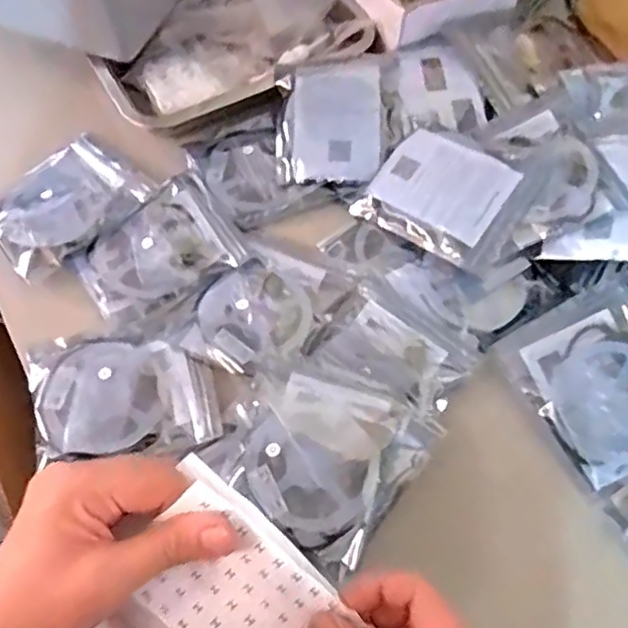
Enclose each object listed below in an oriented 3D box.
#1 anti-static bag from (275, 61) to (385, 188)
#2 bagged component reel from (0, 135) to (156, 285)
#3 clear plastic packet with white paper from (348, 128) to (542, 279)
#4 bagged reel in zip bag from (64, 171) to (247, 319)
[{"bbox_3d":[0.016,-0.194,0.664,0.103,0.022,0.125,-1,84,-1],"label":"anti-static bag"},{"bbox_3d":[-0.242,-0.108,0.633,0.119,0.018,0.145,41,69,18],"label":"bagged component reel"},{"bbox_3d":[0.129,-0.117,0.617,0.146,0.021,0.128,36,85,26],"label":"clear plastic packet with white paper"},{"bbox_3d":[-0.149,-0.065,0.620,0.144,0.009,0.115,-29,66,-15],"label":"bagged reel in zip bag"}]

